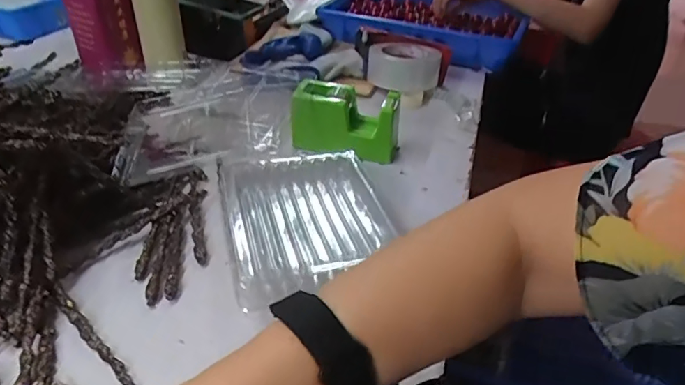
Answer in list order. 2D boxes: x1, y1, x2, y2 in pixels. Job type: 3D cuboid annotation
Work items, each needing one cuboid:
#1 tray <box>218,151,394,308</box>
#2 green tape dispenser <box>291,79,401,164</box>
[{"bbox_3d":[-0.037,0.025,0.503,0.154,0.049,0.160,-9,37,-16],"label":"tray"},{"bbox_3d":[0.004,-0.090,0.637,0.127,0.080,0.047,13,37,15],"label":"green tape dispenser"}]

